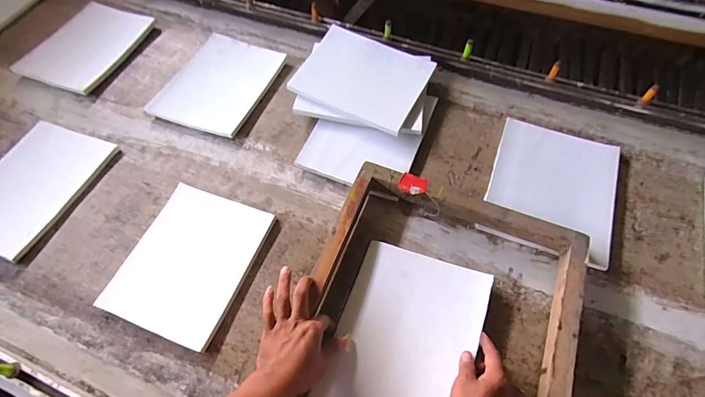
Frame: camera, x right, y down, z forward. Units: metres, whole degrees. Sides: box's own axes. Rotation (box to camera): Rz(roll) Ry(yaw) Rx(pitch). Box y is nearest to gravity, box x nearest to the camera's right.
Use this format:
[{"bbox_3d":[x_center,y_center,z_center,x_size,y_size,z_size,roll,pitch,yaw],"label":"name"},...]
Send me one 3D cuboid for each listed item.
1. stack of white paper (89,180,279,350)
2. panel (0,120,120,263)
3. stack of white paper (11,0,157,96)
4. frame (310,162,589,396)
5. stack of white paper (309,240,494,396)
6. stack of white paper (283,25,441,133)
[{"bbox_3d":[-0.283,0.105,0.662,0.208,0.014,0.253,18,63,11],"label":"stack of white paper"},{"bbox_3d":[-0.633,-0.026,0.744,0.211,0.023,0.267,18,62,11],"label":"panel"},{"bbox_3d":[-0.641,-0.369,0.910,0.189,0.016,0.265,27,70,7],"label":"stack of white paper"},{"bbox_3d":[0.113,0.207,0.561,0.393,0.069,0.500,19,66,11],"label":"frame"},{"bbox_3d":[0.081,0.211,0.576,0.203,0.015,0.264,16,66,15],"label":"stack of white paper"},{"bbox_3d":[0.023,-0.266,0.822,0.261,0.013,0.207,24,70,12],"label":"stack of white paper"}]

